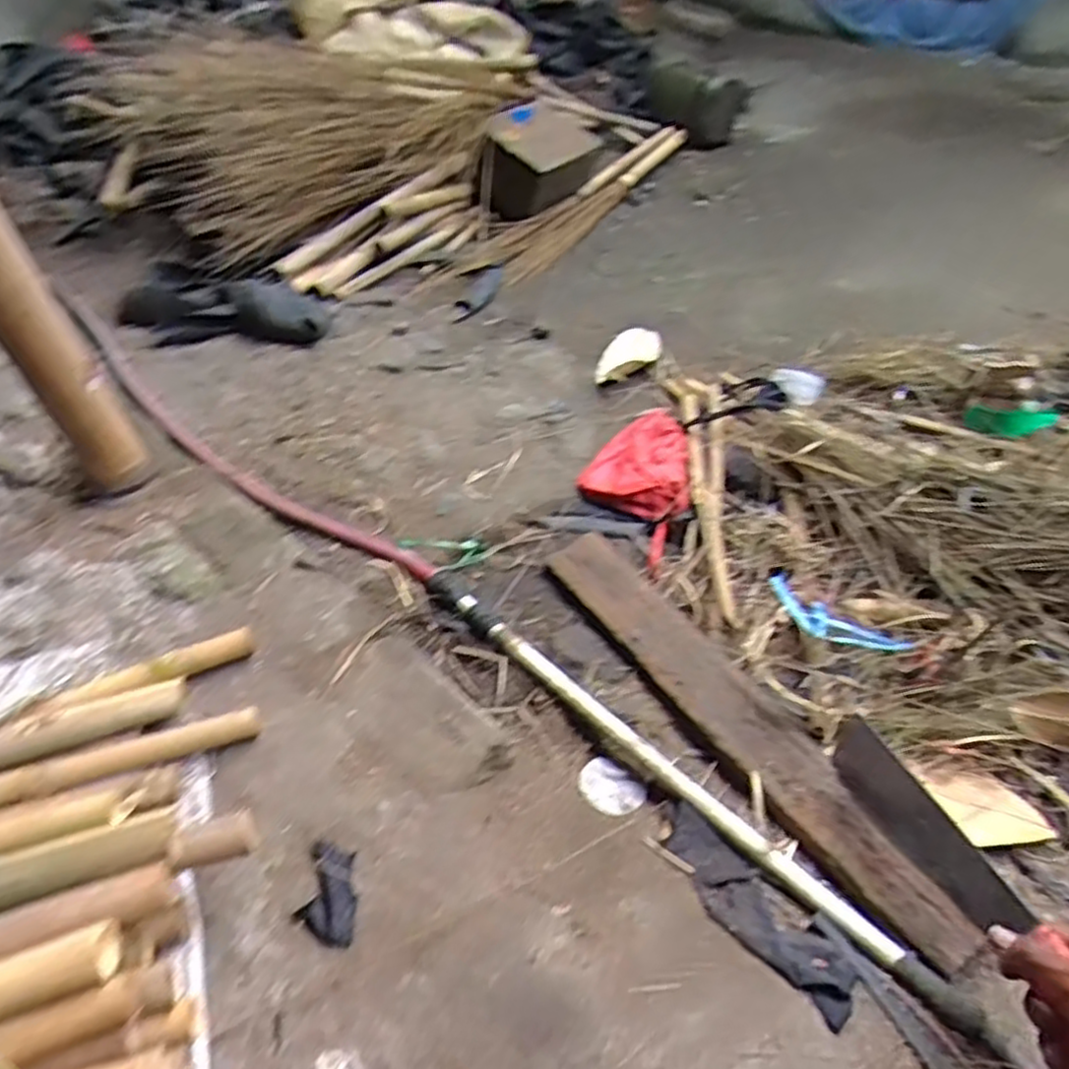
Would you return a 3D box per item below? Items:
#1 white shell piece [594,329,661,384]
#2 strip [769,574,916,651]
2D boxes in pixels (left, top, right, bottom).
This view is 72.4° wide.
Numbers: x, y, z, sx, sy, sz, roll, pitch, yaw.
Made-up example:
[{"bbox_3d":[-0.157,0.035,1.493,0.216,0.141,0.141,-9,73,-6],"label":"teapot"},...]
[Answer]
[{"bbox_3d":[0.170,-0.340,1.406,0.108,0.046,0.183,24,51,26],"label":"white shell piece"},{"bbox_3d":[0.356,0.103,0.861,0.166,0.023,0.061,25,50,10],"label":"strip"}]

